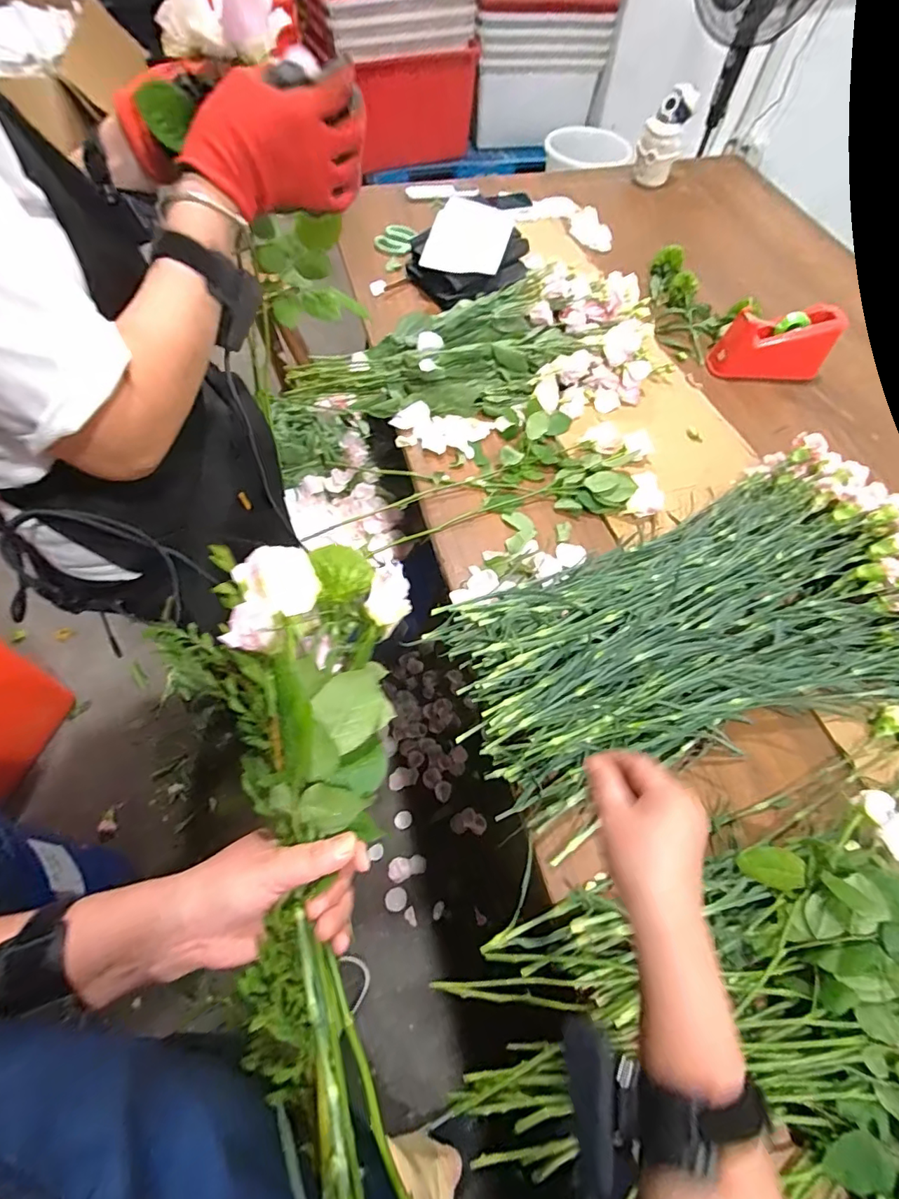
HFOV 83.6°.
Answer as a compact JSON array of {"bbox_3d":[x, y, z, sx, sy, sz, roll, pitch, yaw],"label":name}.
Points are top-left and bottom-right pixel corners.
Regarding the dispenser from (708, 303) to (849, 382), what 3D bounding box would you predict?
[{"bbox_3d":[0.619,-0.484,0.956,0.195,0.110,0.077,-2,60,-4],"label":"dispenser"}]

